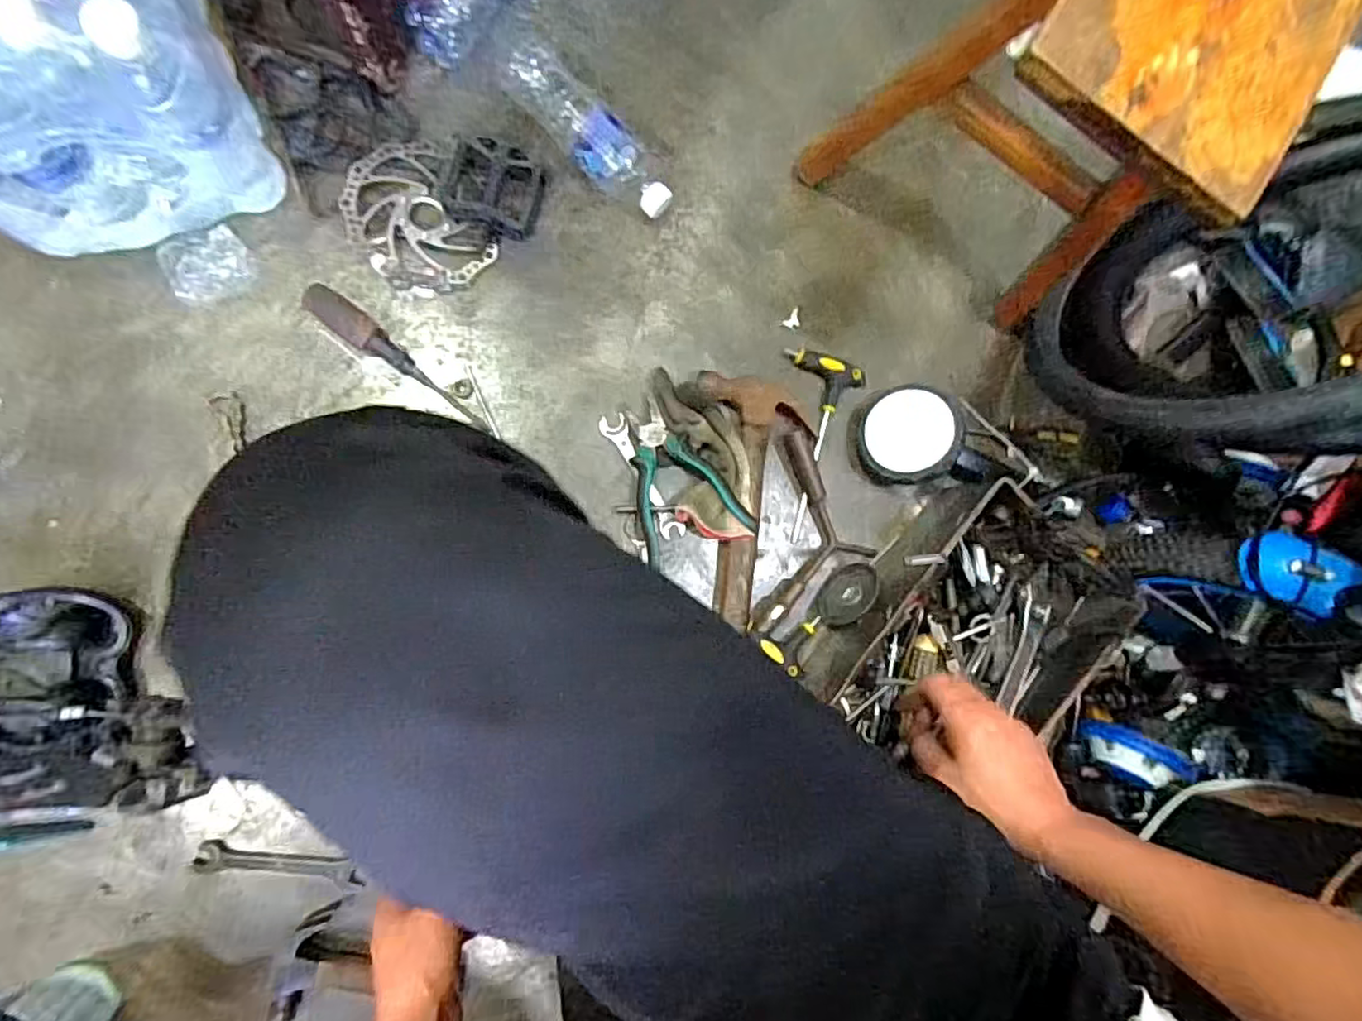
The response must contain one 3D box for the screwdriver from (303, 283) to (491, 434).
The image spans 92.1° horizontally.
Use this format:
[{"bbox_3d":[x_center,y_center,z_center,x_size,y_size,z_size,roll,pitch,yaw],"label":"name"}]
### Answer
[{"bbox_3d":[-0.286,-0.154,0.667,0.208,0.024,0.030,37,83,-5],"label":"screwdriver"}]

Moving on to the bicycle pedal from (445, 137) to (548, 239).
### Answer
[{"bbox_3d":[-0.195,-0.334,0.681,0.094,0.034,0.087,18,86,-7],"label":"bicycle pedal"}]

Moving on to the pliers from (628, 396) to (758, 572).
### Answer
[{"bbox_3d":[-0.018,-0.023,0.698,0.118,0.036,0.180,-35,93,-8],"label":"pliers"}]

